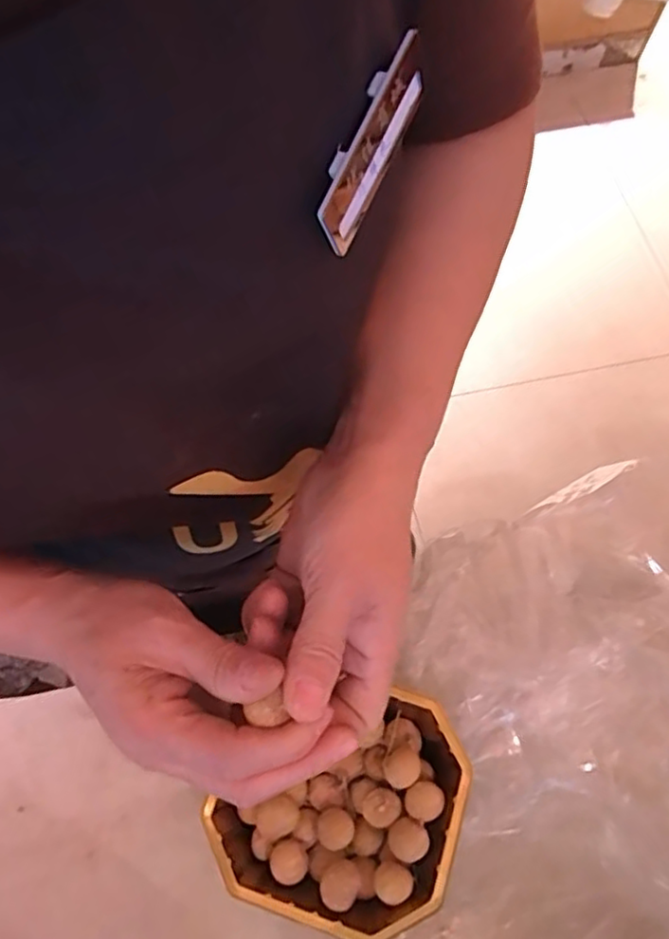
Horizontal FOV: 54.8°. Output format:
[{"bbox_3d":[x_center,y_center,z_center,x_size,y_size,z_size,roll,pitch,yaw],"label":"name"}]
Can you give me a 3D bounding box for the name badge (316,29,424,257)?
[{"bbox_3d":[0.012,-0.107,0.217,0.007,0.024,0.066,26,92,28],"label":"name badge"}]

